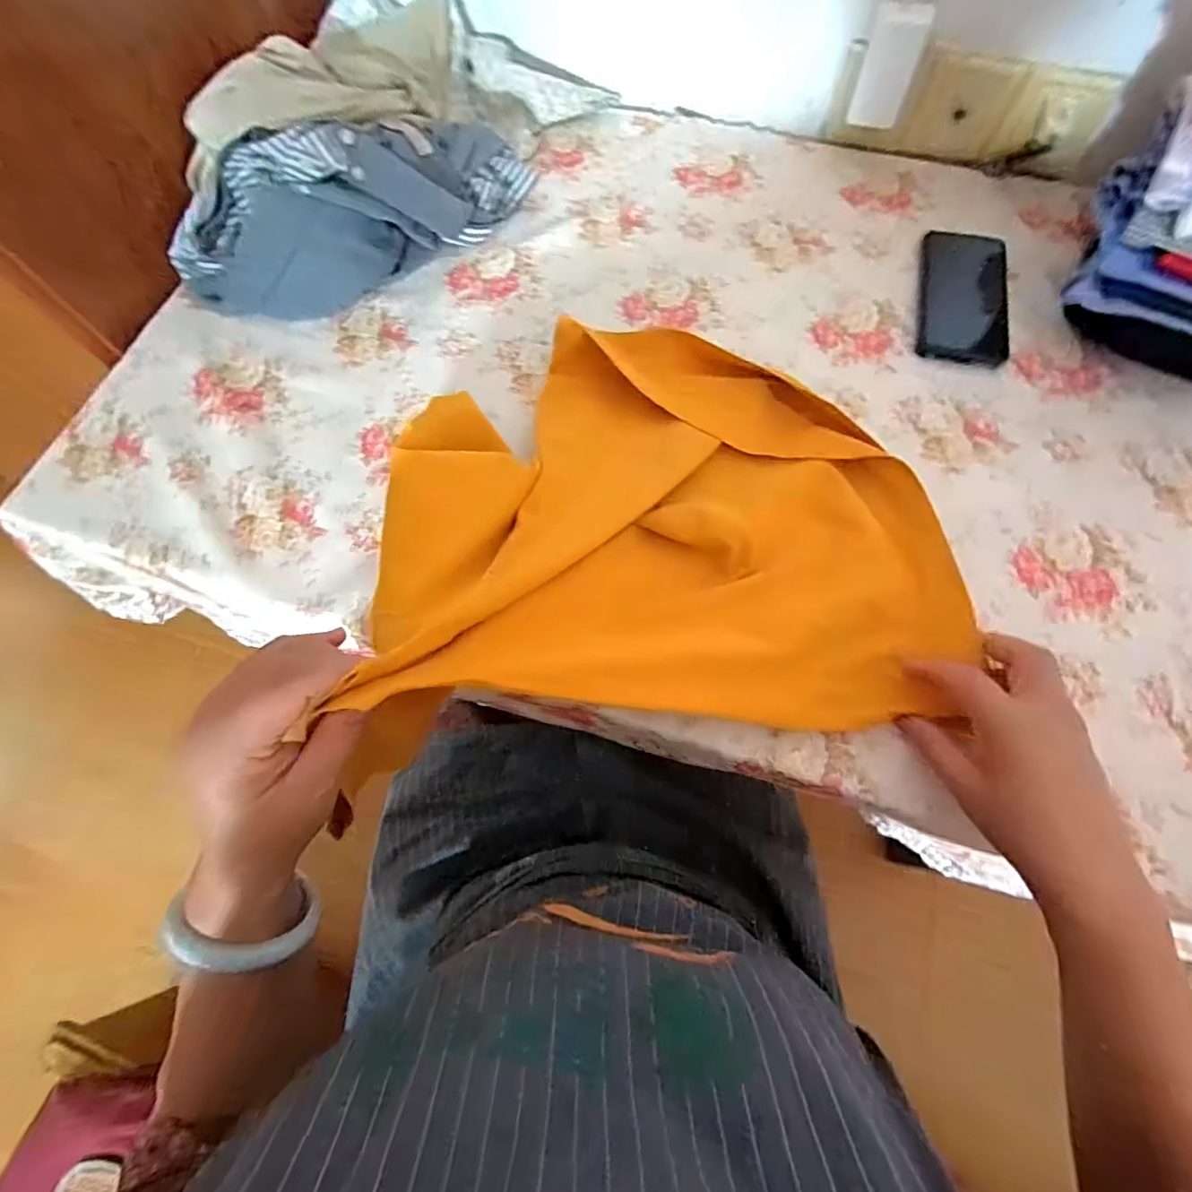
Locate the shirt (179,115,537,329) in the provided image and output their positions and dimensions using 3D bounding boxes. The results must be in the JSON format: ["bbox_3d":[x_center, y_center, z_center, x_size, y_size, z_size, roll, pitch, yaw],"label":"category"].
[{"bbox_3d":[-0.244,-0.396,0.522,0.357,0.103,0.145,-30,72,-9],"label":"shirt"}]

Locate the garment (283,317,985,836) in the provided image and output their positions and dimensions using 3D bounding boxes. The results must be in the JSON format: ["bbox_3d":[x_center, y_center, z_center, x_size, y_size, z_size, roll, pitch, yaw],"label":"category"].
[{"bbox_3d":[0.044,-0.083,0.377,0.385,0.133,0.359,-11,70,-2],"label":"garment"}]

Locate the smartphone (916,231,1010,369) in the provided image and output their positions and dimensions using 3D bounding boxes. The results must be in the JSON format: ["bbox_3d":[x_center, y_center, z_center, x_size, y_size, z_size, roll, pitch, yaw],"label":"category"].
[{"bbox_3d":[0.348,-0.283,0.506,0.078,0.015,0.157,11,70,6],"label":"smartphone"}]

